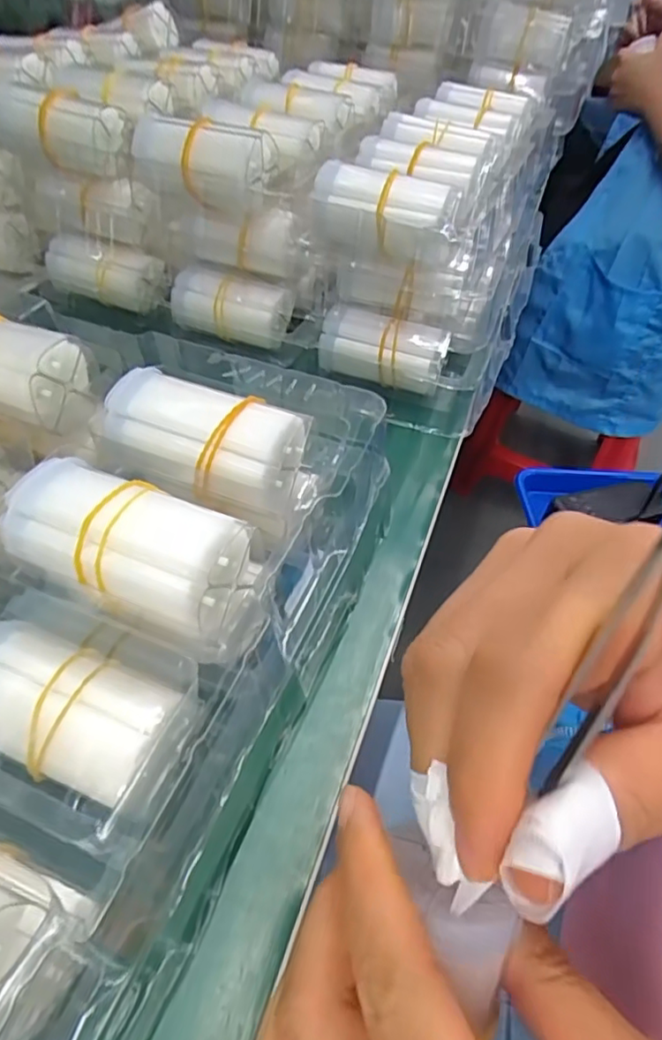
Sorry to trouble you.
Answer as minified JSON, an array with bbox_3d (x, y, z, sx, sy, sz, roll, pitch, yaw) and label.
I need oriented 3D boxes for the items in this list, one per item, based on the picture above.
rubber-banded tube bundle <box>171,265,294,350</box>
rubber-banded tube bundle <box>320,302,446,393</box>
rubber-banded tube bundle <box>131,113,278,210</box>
[{"bbox_3d":[-0.059,-0.127,0.343,0.068,0.030,0.030,13,48,6],"label":"rubber-banded tube bundle"},{"bbox_3d":[0.028,-0.093,0.319,0.068,0.033,0.027,14,48,7],"label":"rubber-banded tube bundle"},{"bbox_3d":[-0.069,-0.187,0.302,0.072,0.032,0.028,12,48,6],"label":"rubber-banded tube bundle"}]

